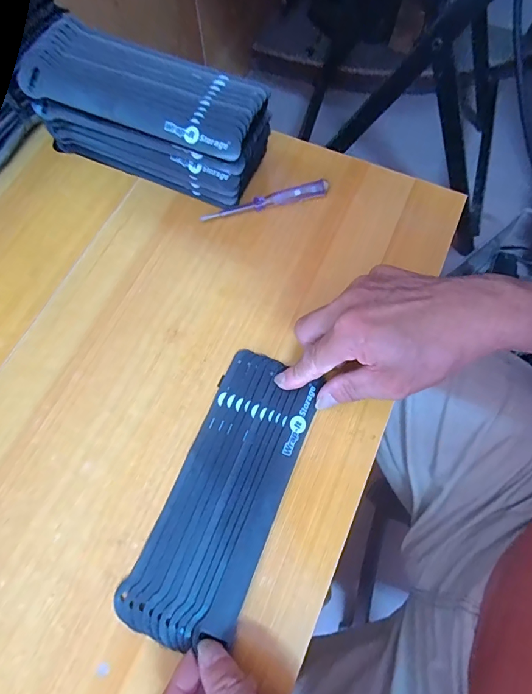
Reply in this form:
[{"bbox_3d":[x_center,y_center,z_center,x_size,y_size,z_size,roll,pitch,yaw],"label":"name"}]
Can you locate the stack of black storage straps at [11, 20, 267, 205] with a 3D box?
[{"bbox_3d":[-0.099,-0.205,0.360,0.198,0.083,0.074,21,72,8],"label":"stack of black storage straps"}]

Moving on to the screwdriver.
[{"bbox_3d":[-0.001,-0.135,0.372,0.120,0.011,0.013,-15,70,-5],"label":"screwdriver"}]

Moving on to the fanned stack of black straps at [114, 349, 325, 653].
[{"bbox_3d":[-0.026,0.101,0.288,0.077,0.010,0.197,22,71,8],"label":"fanned stack of black straps"}]

